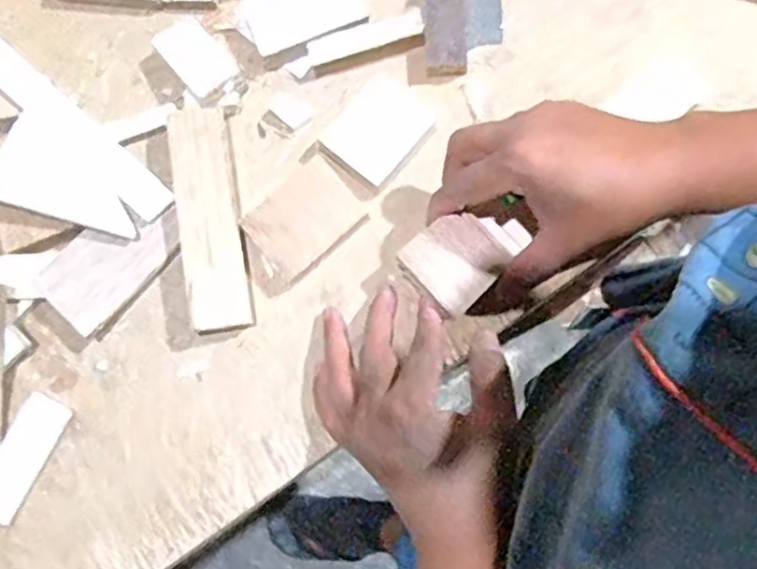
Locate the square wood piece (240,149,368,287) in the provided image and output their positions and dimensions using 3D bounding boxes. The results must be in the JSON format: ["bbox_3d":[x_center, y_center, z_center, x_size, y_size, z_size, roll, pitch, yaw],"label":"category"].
[{"bbox_3d":[-0.047,-0.043,0.436,0.069,0.019,0.055,-43,81,-7],"label":"square wood piece"}]

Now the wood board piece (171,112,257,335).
[{"bbox_3d":[-0.105,-0.043,0.425,0.036,0.009,0.144,-6,82,-22],"label":"wood board piece"}]

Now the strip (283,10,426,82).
[{"bbox_3d":[-0.016,-0.161,0.459,0.092,0.024,0.017,-14,78,-2],"label":"strip"}]

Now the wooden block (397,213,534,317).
[{"bbox_3d":[0.053,-0.021,0.409,0.070,0.017,0.051,-43,81,-7],"label":"wooden block"}]

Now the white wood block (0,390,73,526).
[{"bbox_3d":[-0.220,0.106,0.415,0.030,0.005,0.077,24,80,6],"label":"white wood block"}]

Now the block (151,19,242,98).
[{"bbox_3d":[-0.123,-0.154,0.462,0.036,0.021,0.063,-40,80,-7],"label":"block"}]

